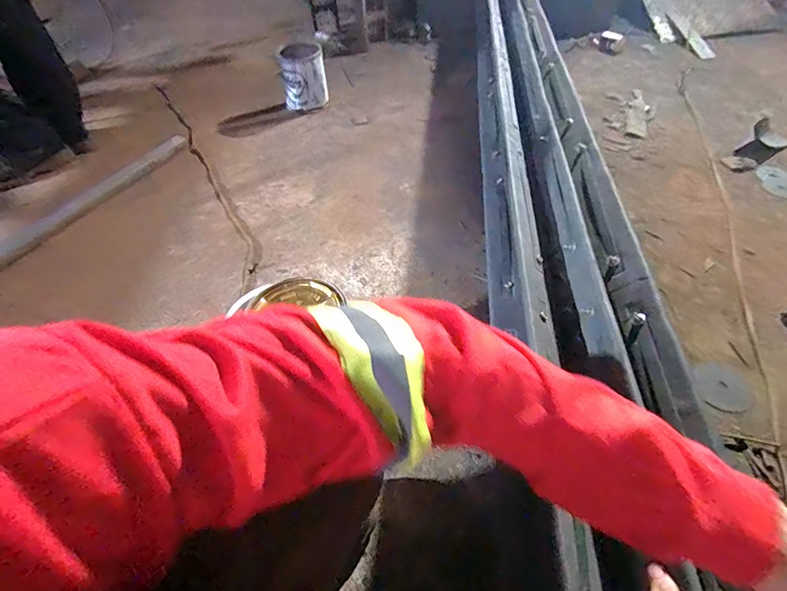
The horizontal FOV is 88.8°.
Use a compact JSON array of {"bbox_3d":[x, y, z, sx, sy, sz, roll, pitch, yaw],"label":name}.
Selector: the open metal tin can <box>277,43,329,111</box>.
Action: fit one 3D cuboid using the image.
[{"bbox_3d":[-0.342,-0.831,1.522,0.162,0.212,0.169,-14,50,-8],"label":"open metal tin can"}]

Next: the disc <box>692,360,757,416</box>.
[{"bbox_3d":[0.610,0.166,0.743,0.107,0.007,0.094,-37,56,-25],"label":"disc"}]

